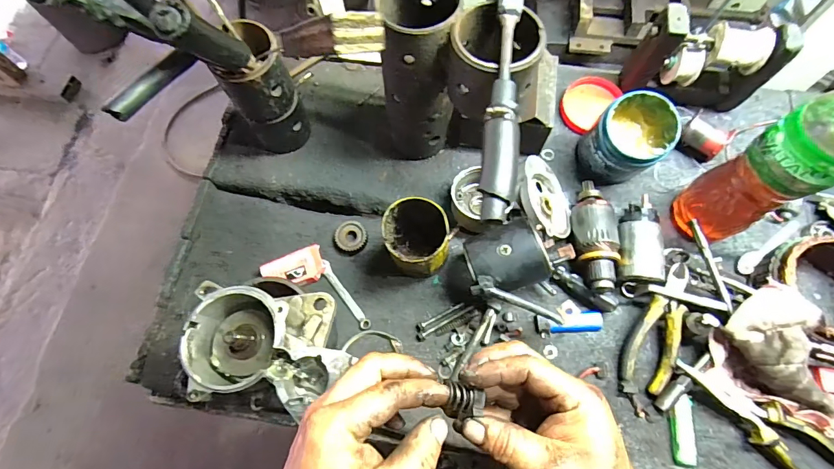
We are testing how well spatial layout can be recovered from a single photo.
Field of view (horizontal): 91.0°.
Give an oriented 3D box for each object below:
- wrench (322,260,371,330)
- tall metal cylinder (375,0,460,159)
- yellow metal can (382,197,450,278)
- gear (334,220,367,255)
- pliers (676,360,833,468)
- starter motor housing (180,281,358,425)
[{"bbox_3d":[-0.097,0.081,0.549,0.013,0.008,0.109,-35,72,-11],"label":"wrench"},{"bbox_3d":[0.001,-0.193,0.505,0.087,0.211,0.092,-2,69,1],"label":"tall metal cylinder"},{"bbox_3d":[0.000,0.014,0.509,0.077,0.117,0.072,-1,69,1],"label":"yellow metal can"},{"bbox_3d":[-0.093,0.005,0.569,0.045,0.022,0.040,-26,70,-8],"label":"gear"},{"bbox_3d":[0.384,0.213,0.460,0.194,0.030,0.053,31,73,13],"label":"pliers"},{"bbox_3d":[-0.135,0.105,0.385,0.139,0.064,0.107,-3,69,0],"label":"starter motor housing"}]

